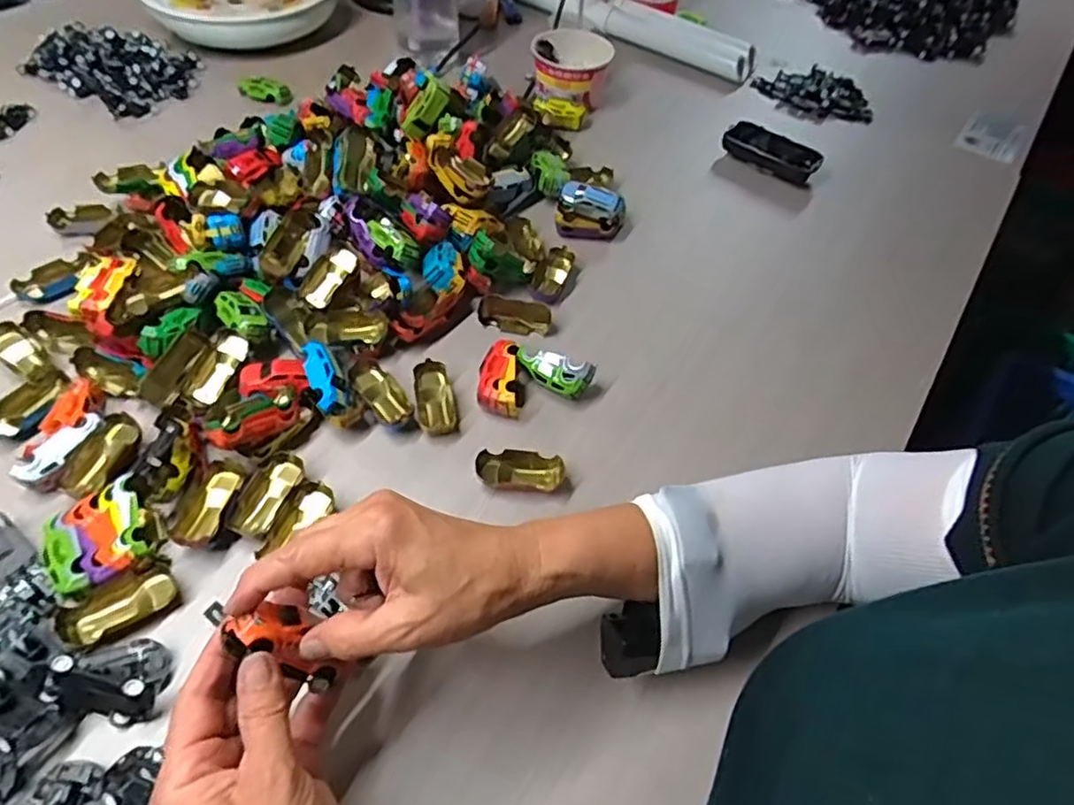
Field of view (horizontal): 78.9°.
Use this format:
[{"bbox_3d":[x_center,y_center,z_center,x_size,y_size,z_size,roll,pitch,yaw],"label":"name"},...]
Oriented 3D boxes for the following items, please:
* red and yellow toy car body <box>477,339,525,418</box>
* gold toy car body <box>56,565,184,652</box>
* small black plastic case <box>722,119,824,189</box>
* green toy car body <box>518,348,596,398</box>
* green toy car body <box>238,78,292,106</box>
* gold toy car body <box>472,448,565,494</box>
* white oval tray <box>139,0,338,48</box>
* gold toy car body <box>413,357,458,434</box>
[{"bbox_3d":[-0.027,-0.021,0.530,0.036,0.025,0.064,7,54,0],"label":"red and yellow toy car body"},{"bbox_3d":[-0.259,0.128,0.408,0.062,0.020,0.032,-29,61,-23],"label":"gold toy car body"},{"bbox_3d":[0.256,-0.274,0.709,0.041,0.024,0.104,-37,65,-27],"label":"small black plastic case"},{"bbox_3d":[0.013,-0.027,0.536,0.065,0.036,0.028,30,57,16],"label":"green toy car body"},{"bbox_3d":[-0.326,-0.375,0.782,0.069,0.021,0.022,10,54,3],"label":"green toy car body"},{"bbox_3d":[-0.012,0.052,0.483,0.064,0.014,0.030,8,54,1],"label":"gold toy car body"},{"bbox_3d":[-0.387,-0.545,0.863,0.240,0.058,0.164,-4,64,-10],"label":"white oval tray"},{"bbox_3d":[-0.083,-0.002,0.524,0.030,0.018,0.064,-11,56,-13],"label":"gold toy car body"}]

